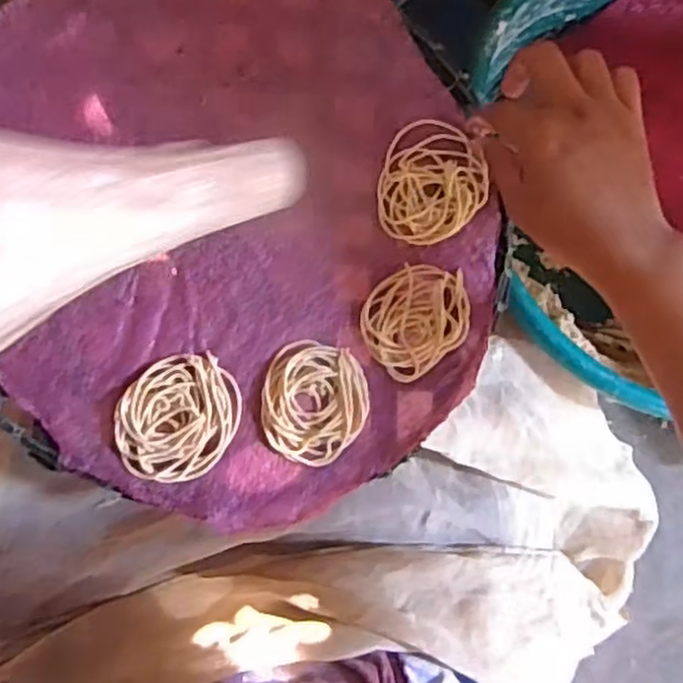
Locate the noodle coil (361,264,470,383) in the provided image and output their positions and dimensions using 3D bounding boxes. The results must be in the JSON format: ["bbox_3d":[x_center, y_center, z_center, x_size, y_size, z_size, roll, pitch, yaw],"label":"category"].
[{"bbox_3d":[0.049,-0.017,0.470,0.074,0.008,0.061,-41,92,-10],"label":"noodle coil"}]

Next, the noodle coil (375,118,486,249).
[{"bbox_3d":[0.061,-0.104,0.481,0.068,0.006,0.080,17,83,-7],"label":"noodle coil"}]

